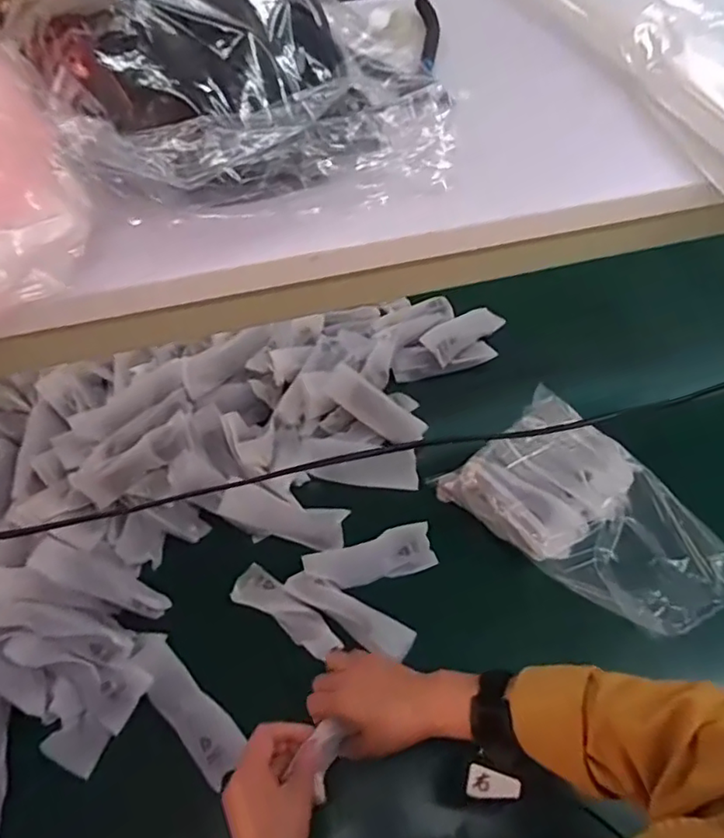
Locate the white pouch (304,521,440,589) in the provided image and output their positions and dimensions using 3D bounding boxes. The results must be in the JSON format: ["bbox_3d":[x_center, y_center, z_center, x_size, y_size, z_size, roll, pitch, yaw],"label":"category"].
[{"bbox_3d":[0.011,0.166,0.691,0.153,0.007,0.055,-11,79,-15],"label":"white pouch"}]

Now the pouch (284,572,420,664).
[{"bbox_3d":[-0.016,0.216,0.648,0.151,0.019,0.041,24,60,16],"label":"pouch"}]

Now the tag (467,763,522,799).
[{"bbox_3d":[0.105,0.294,0.467,0.041,0.005,0.023,11,73,17],"label":"tag"}]

